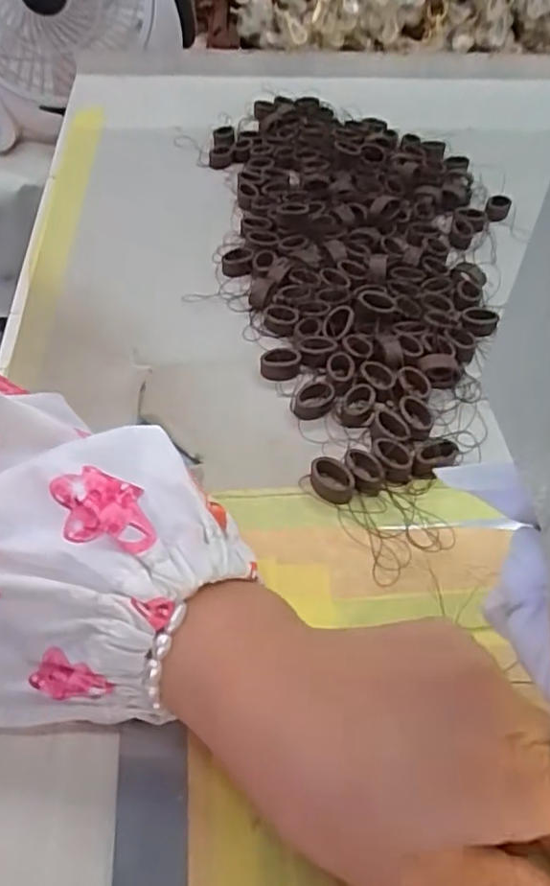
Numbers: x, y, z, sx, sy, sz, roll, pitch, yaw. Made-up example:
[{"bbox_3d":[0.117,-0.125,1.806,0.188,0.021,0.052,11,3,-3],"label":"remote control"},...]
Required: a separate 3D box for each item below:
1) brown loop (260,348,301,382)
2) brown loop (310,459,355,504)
[{"bbox_3d":[0.003,-0.039,0.327,0.019,0.011,0.017,8,51,6],"label":"brown loop"},{"bbox_3d":[0.025,0.016,0.281,0.013,0.009,0.022,-37,59,-27],"label":"brown loop"}]

